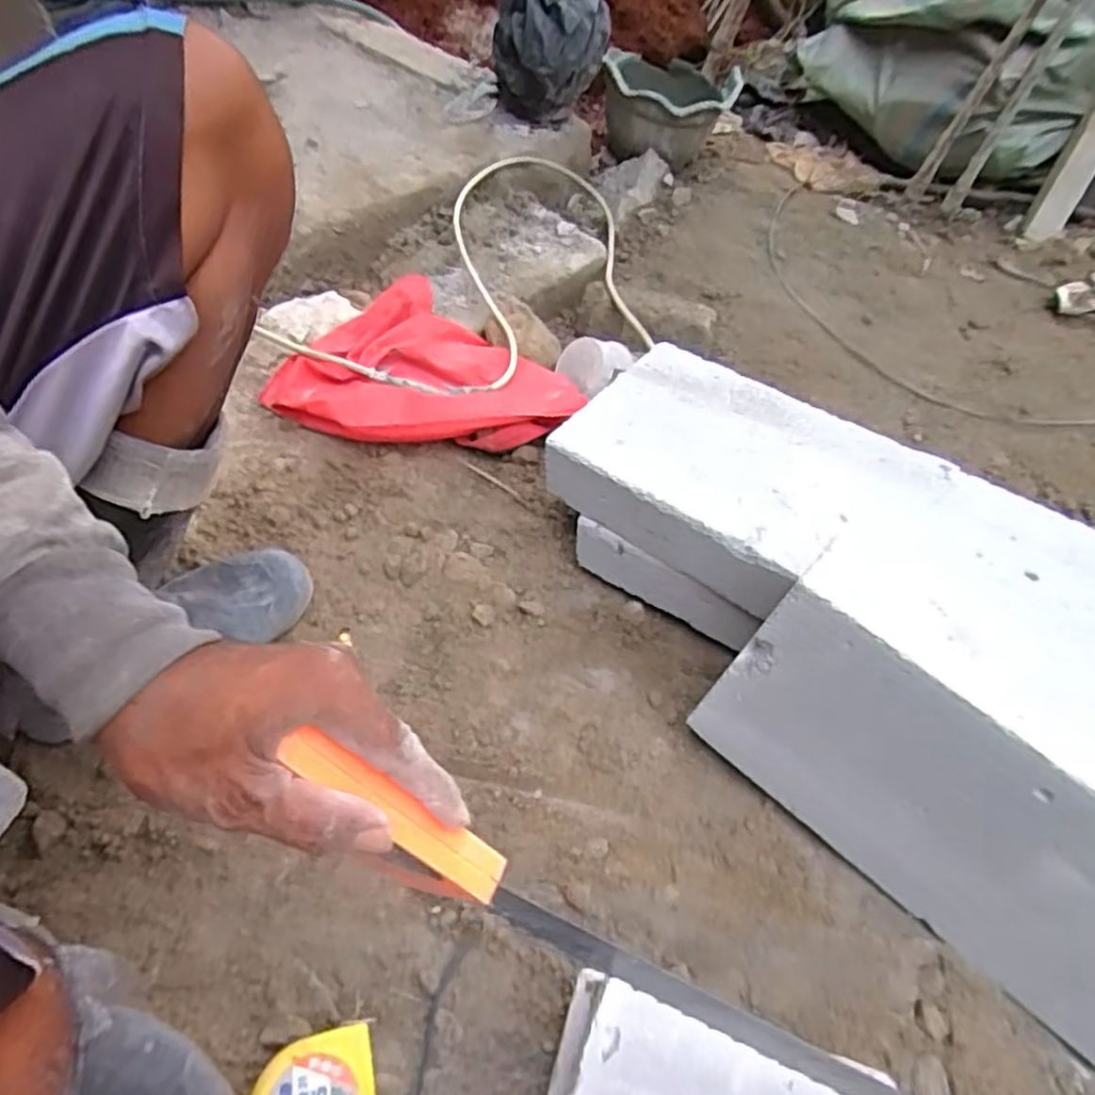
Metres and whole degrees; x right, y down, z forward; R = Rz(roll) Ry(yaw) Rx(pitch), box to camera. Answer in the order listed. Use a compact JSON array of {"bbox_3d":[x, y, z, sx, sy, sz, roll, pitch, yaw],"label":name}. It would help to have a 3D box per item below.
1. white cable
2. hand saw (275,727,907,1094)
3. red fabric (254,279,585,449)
[{"bbox_3d":[-0.023,-0.396,1.031,0.379,0.086,0.688,26,53,15],"label":"white cable"},{"bbox_3d":[0.070,0.204,0.327,0.419,0.111,0.018,31,52,-4],"label":"hand saw"},{"bbox_3d":[-0.135,-0.215,0.880,0.343,0.074,0.254,14,51,5],"label":"red fabric"}]

